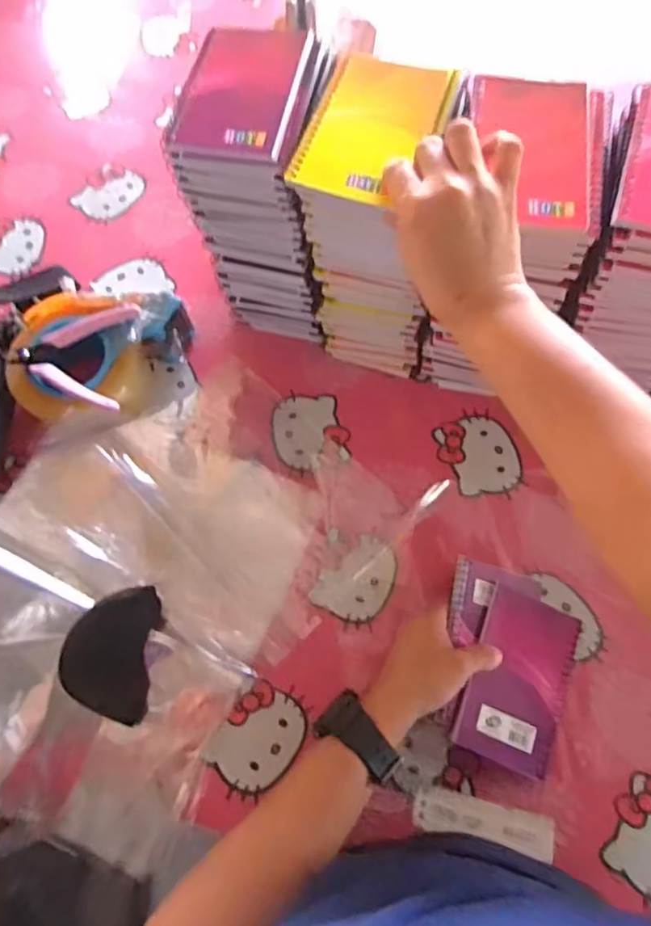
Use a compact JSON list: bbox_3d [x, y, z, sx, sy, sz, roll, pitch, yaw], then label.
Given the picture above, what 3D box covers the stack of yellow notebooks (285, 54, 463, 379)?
[{"bbox_3d":[0.043,-0.194,0.520,0.102,0.226,0.118,11,68,5],"label":"stack of yellow notebooks"}]

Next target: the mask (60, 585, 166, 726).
[{"bbox_3d":[-0.176,0.154,0.492,0.071,0.006,0.104,11,80,-9],"label":"mask"}]

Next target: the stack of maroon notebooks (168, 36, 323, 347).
[{"bbox_3d":[-0.055,-0.235,0.542,0.110,0.224,0.137,7,68,3],"label":"stack of maroon notebooks"}]

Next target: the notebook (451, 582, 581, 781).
[{"bbox_3d":[0.158,0.174,0.486,0.083,0.006,0.130,26,67,-5],"label":"notebook"}]

